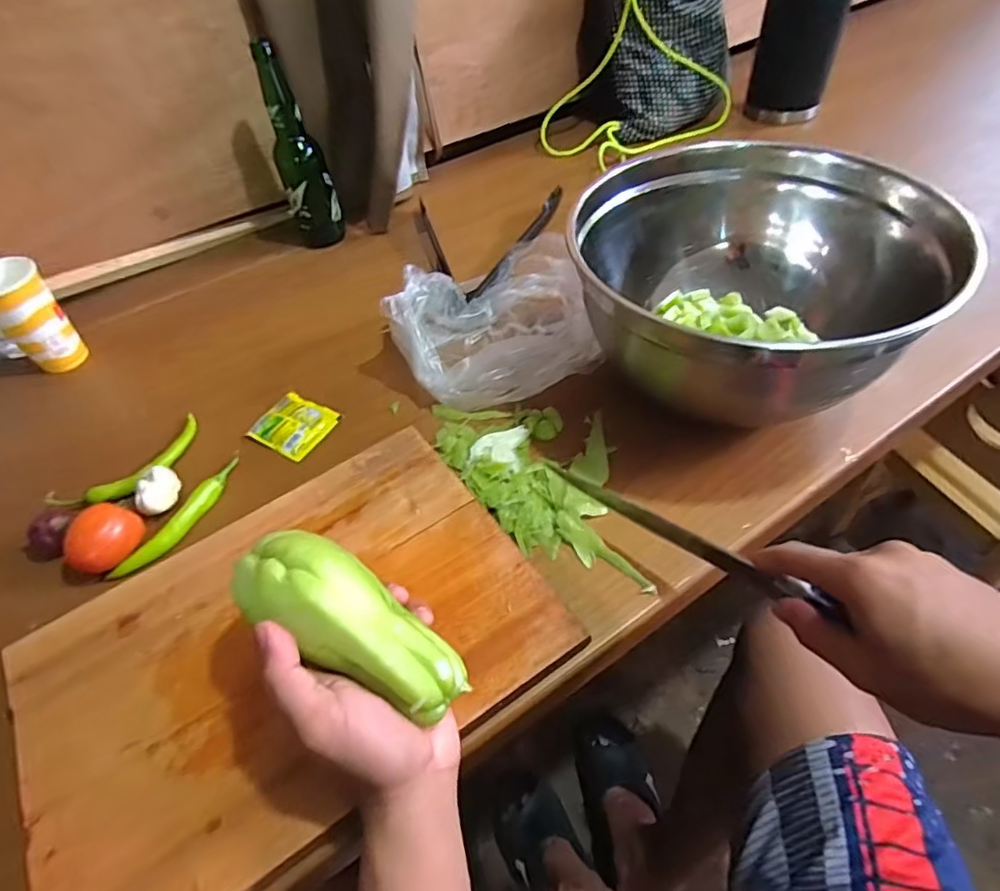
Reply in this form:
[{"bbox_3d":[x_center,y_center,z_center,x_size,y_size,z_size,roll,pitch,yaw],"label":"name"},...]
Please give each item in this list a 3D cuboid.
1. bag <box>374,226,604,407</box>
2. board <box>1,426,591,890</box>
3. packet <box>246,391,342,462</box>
[{"bbox_3d":[-0.007,-0.138,0.609,0.201,0.086,0.193,-23,53,-13],"label":"bag"},{"bbox_3d":[-0.154,0.142,0.415,0.353,0.014,0.254,-30,55,-18],"label":"board"},{"bbox_3d":[-0.212,-0.021,0.583,0.076,0.008,0.068,23,57,22],"label":"packet"}]

